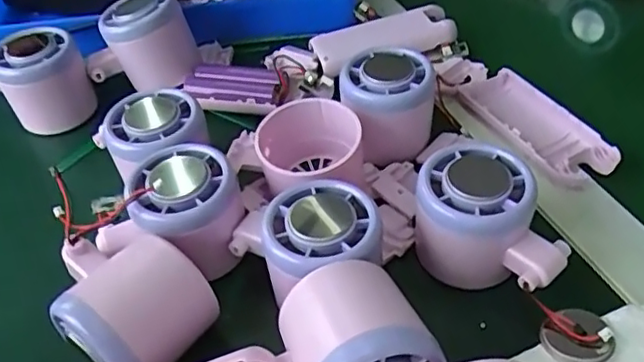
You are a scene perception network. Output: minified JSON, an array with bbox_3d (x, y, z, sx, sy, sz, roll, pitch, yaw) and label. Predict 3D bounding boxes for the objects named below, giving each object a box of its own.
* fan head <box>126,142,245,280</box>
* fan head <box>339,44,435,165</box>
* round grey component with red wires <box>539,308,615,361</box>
[{"bbox_3d":[-0.069,0.014,0.315,0.054,0.050,0.053,-12,45,-6],"label":"fan head"},{"bbox_3d":[0.039,-0.047,0.366,0.054,0.045,0.062,-8,45,-1],"label":"fan head"},{"bbox_3d":[0.112,0.068,0.268,0.024,0.011,0.027,-22,47,-15],"label":"round grey component with red wires"}]

